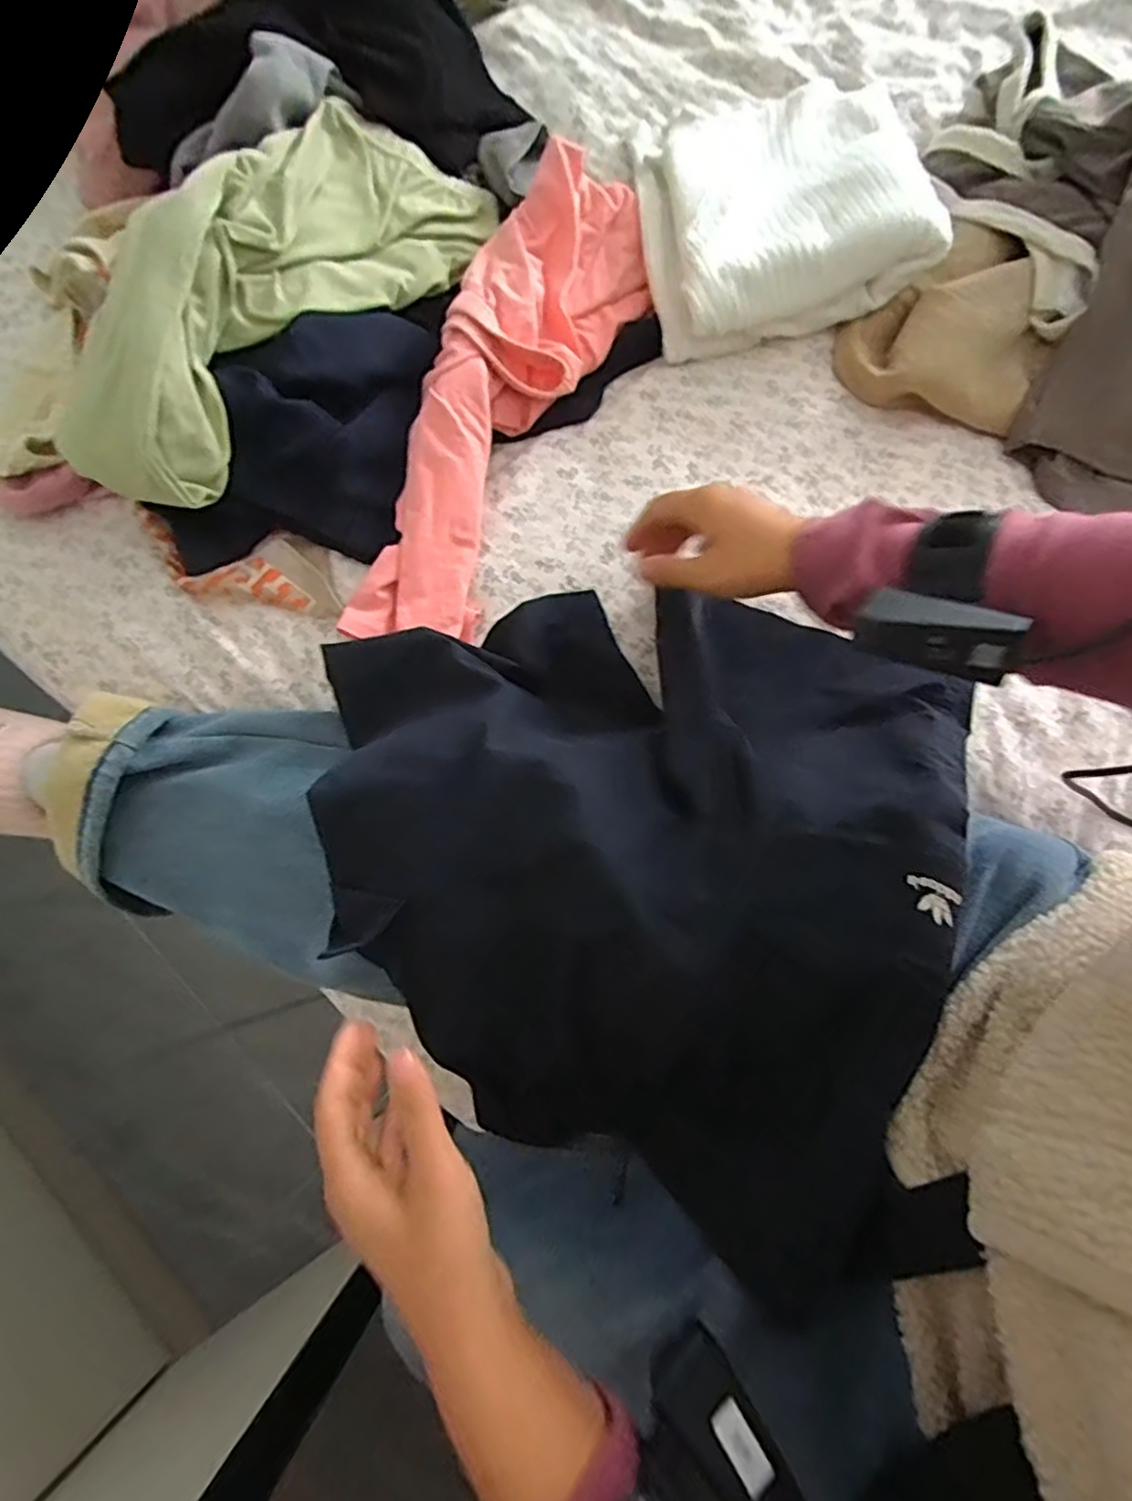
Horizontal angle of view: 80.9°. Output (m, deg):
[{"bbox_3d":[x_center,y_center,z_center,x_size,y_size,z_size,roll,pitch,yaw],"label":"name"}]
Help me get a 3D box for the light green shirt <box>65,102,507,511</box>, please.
[{"bbox_3d":[-0.212,-0.344,0.486,0.151,0.097,0.385,33,81,10],"label":"light green shirt"}]

